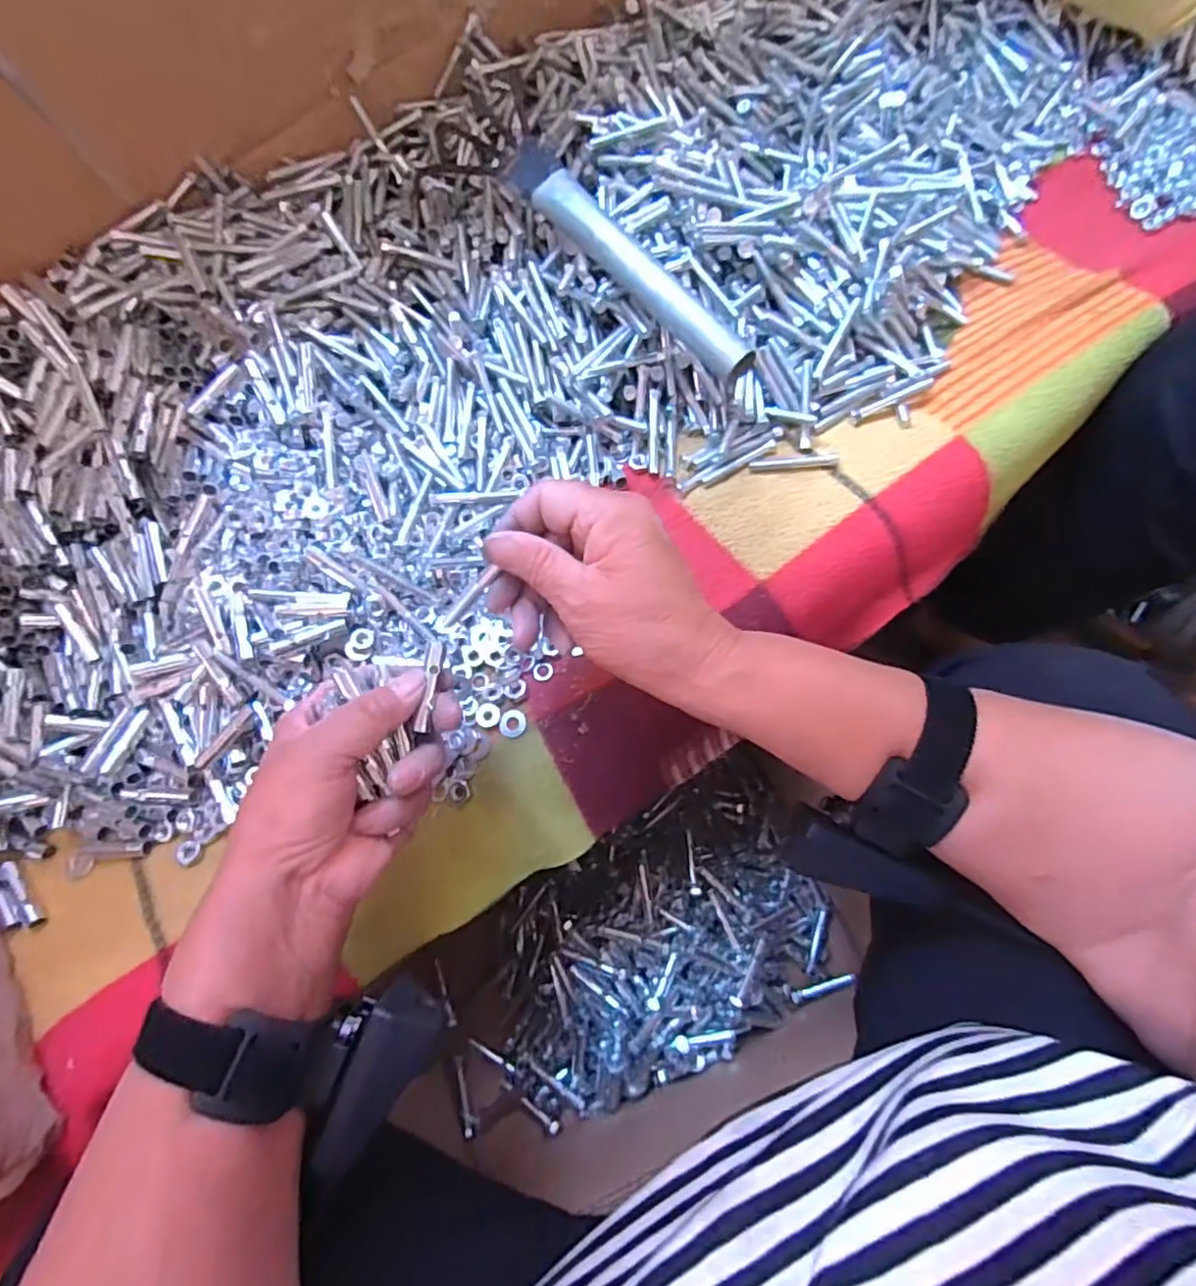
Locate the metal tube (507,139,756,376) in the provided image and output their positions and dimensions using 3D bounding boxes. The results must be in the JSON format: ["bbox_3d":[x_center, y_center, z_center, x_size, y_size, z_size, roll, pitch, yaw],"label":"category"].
[{"bbox_3d":[0.014,-0.243,0.391,0.029,0.021,0.214,-36,72,-9],"label":"metal tube"}]

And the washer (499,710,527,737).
[{"bbox_3d":[-0.052,0.048,0.377,0.016,0.004,0.016,-1,70,3],"label":"washer"}]

